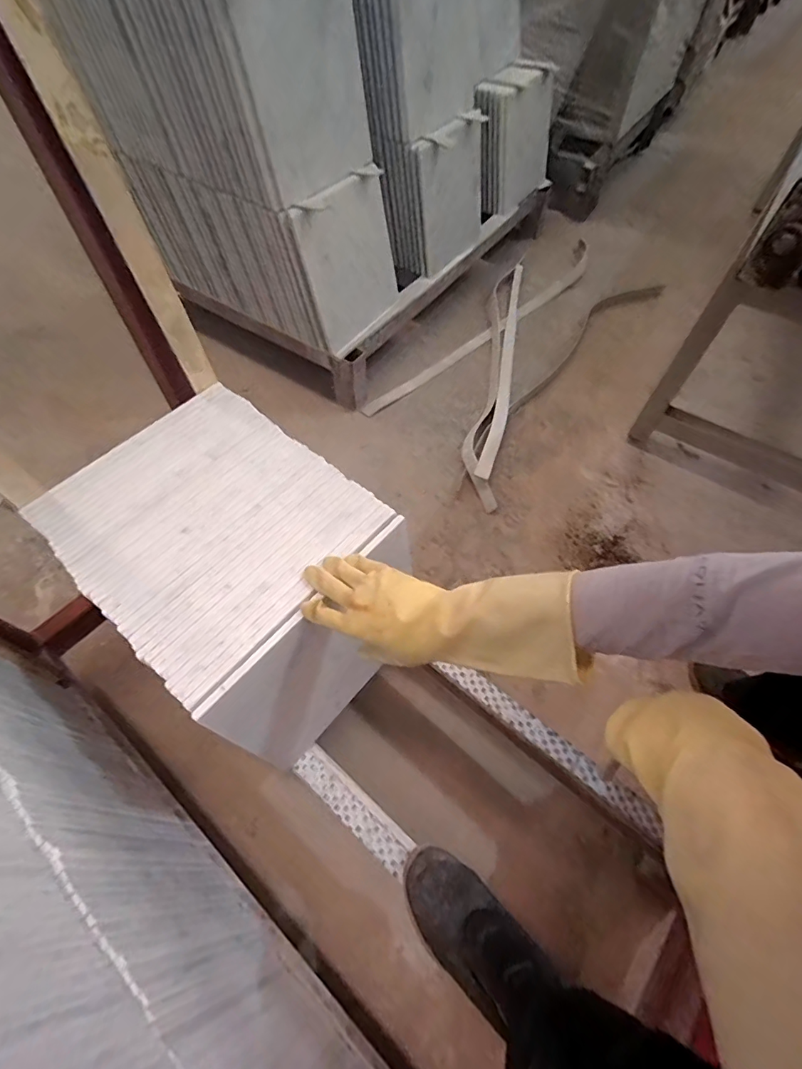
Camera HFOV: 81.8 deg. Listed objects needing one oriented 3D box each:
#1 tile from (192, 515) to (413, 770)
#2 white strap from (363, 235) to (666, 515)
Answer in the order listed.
[{"bbox_3d":[-0.077,0.150,0.586,0.011,0.240,0.293,31,64,31],"label":"tile"},{"bbox_3d":[0.386,-0.592,1.421,0.455,0.071,1.167,32,63,18],"label":"white strap"}]

